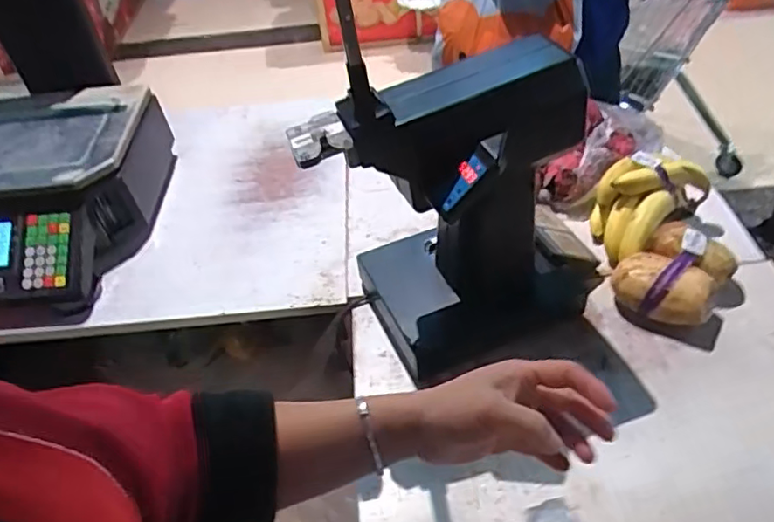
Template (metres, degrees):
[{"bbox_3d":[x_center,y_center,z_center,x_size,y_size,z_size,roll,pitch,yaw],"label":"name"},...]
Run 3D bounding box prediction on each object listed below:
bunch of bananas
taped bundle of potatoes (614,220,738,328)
[{"bbox_3d":[0.390,-0.089,0.942,0.176,0.108,0.112,-27,47,-19],"label":"bunch of bananas"},{"bbox_3d":[0.394,0.027,0.853,0.148,0.077,0.128,-34,49,-25],"label":"taped bundle of potatoes"}]

